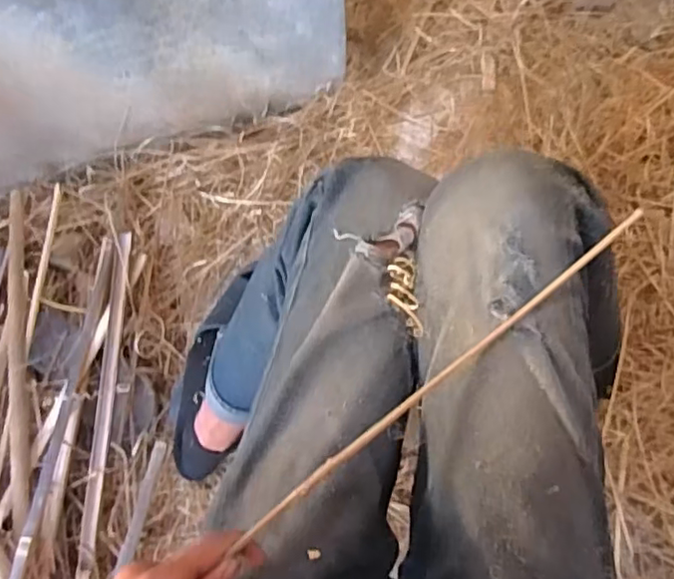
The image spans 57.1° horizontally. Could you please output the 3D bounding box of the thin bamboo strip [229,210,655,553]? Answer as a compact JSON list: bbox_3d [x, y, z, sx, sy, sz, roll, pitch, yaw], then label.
[{"bbox_3d":[0.063,0.060,0.402,0.332,0.008,0.009,-39,72,3],"label":"thin bamboo strip"}]

